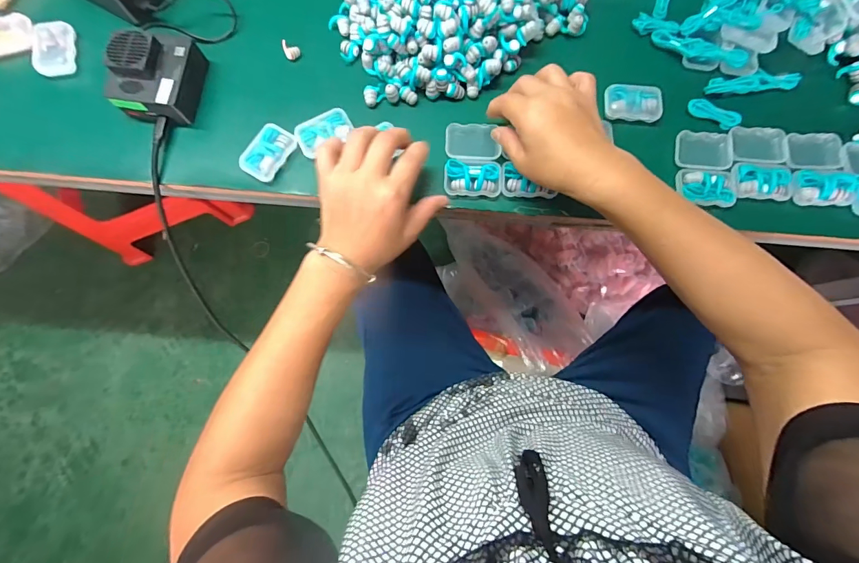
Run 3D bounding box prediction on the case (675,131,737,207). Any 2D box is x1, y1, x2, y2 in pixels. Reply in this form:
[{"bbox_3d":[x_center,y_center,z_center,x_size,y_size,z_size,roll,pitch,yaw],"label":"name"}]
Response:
[{"bbox_3d":[0.277,-0.114,0.390,0.059,0.015,0.078,4,79,0],"label":"case"}]

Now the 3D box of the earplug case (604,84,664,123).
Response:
[{"bbox_3d":[0.211,-0.185,0.404,0.056,0.010,0.036,10,79,1],"label":"earplug case"}]

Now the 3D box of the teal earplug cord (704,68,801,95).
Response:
[{"bbox_3d":[0.343,-0.213,0.416,0.101,0.014,0.022,-6,79,-2],"label":"teal earplug cord"}]

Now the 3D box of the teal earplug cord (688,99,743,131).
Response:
[{"bbox_3d":[0.297,-0.175,0.409,0.054,0.008,0.022,20,79,3],"label":"teal earplug cord"}]

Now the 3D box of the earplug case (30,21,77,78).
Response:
[{"bbox_3d":[-0.393,-0.244,0.410,0.039,0.011,0.058,-8,79,-2],"label":"earplug case"}]

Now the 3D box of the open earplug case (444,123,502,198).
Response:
[{"bbox_3d":[0.043,-0.121,0.388,0.055,0.013,0.075,3,79,0],"label":"open earplug case"}]

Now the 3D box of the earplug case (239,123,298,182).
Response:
[{"bbox_3d":[-0.159,-0.127,0.389,0.035,0.018,0.056,31,80,5],"label":"earplug case"}]

